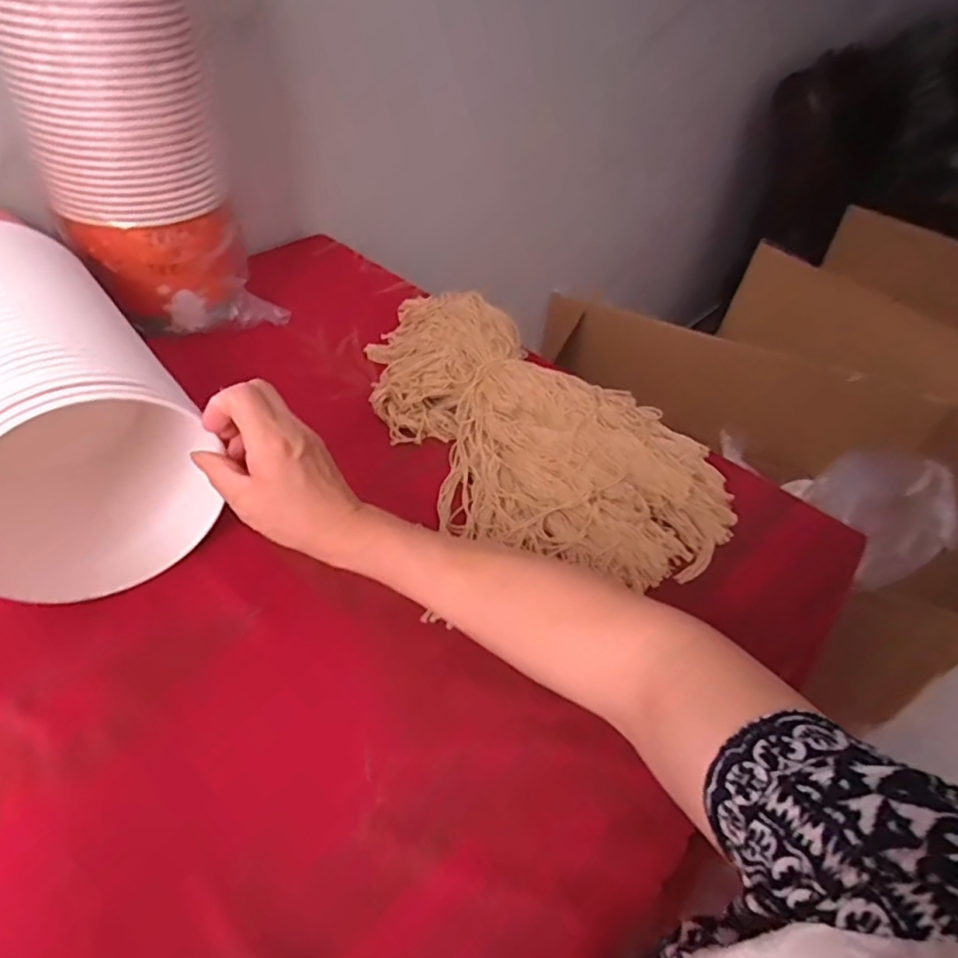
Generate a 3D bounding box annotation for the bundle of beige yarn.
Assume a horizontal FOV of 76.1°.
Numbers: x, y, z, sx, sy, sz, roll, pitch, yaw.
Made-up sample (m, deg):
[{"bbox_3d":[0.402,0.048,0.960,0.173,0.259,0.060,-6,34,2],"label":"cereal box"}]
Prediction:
[{"bbox_3d":[0.023,-0.044,0.558,0.408,0.067,0.208,31,50,23],"label":"bundle of beige yarn"}]

